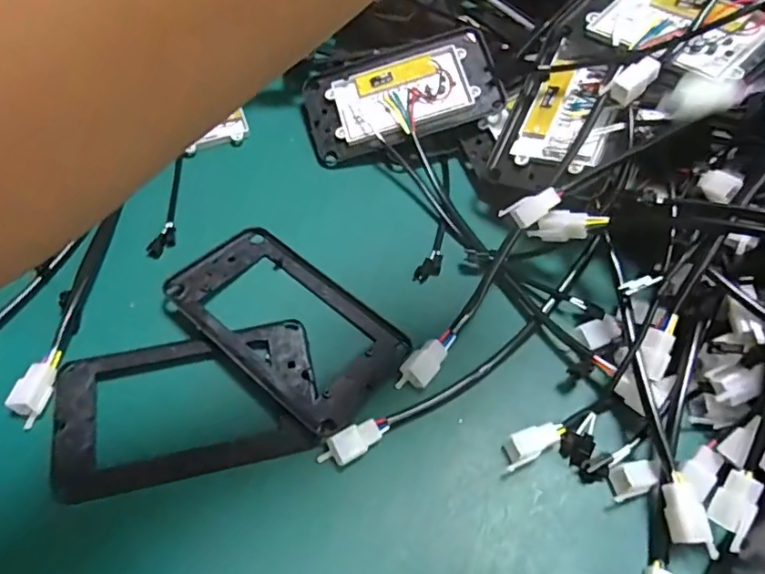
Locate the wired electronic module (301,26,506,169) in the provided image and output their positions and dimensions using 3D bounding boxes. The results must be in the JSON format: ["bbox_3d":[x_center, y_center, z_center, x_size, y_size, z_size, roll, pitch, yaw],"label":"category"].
[{"bbox_3d":[0.014,-0.161,0.468,0.156,0.035,0.093,-14,58,-6],"label":"wired electronic module"}]

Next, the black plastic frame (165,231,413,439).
[{"bbox_3d":[-0.063,0.019,0.372,0.158,0.018,0.089,35,66,22],"label":"black plastic frame"}]

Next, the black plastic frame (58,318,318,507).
[{"bbox_3d":[-0.119,0.072,0.342,0.154,0.012,0.089,-11,58,-4],"label":"black plastic frame"}]

